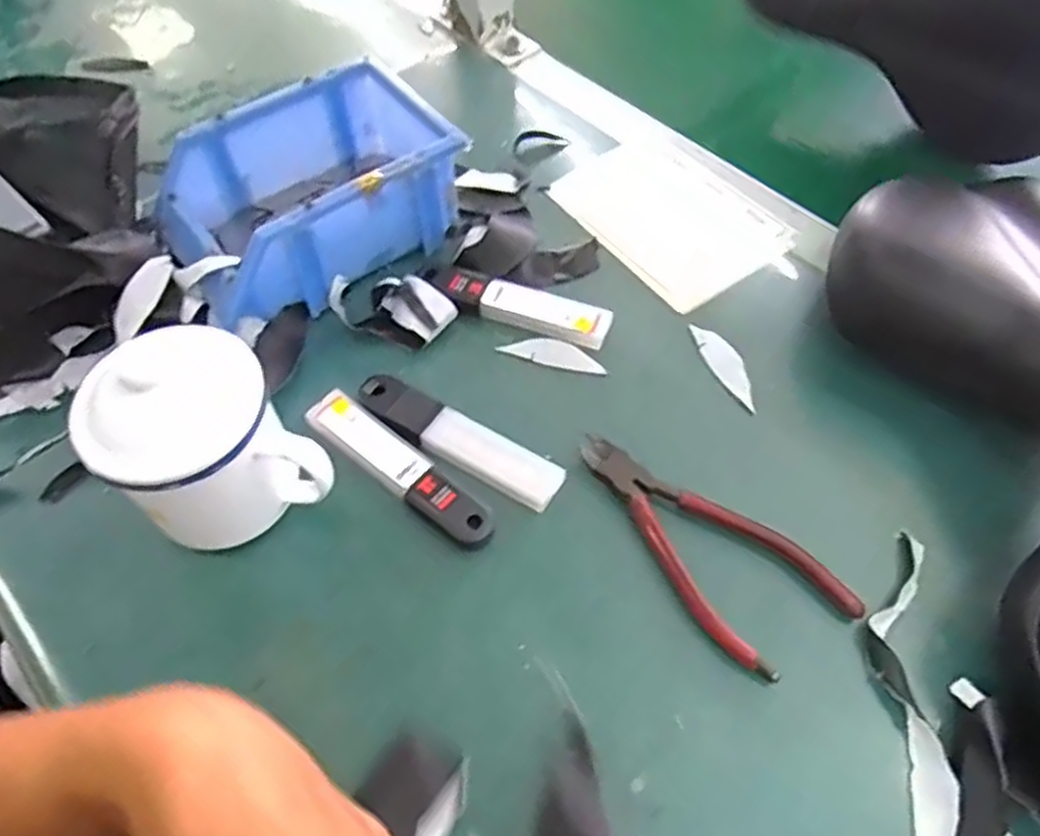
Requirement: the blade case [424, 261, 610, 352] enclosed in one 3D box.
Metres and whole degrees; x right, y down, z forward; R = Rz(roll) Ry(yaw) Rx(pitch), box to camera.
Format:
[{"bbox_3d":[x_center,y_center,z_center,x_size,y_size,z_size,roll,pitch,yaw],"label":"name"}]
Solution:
[{"bbox_3d":[-0.004,-0.073,0.474,0.122,0.013,0.029,21,59,14],"label":"blade case"}]

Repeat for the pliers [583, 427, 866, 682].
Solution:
[{"bbox_3d":[0.090,0.062,0.387,0.064,0.011,0.152,-38,64,-22],"label":"pliers"}]

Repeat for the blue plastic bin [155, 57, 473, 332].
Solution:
[{"bbox_3d":[-0.130,-0.149,0.495,0.189,0.073,0.119,-31,62,-19],"label":"blue plastic bin"}]

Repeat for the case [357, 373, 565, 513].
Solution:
[{"bbox_3d":[-0.036,0.011,0.425,0.128,0.009,0.032,28,61,17],"label":"case"}]

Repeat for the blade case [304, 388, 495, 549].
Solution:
[{"bbox_3d":[-0.066,0.026,0.412,0.126,0.009,0.026,34,63,20],"label":"blade case"}]

